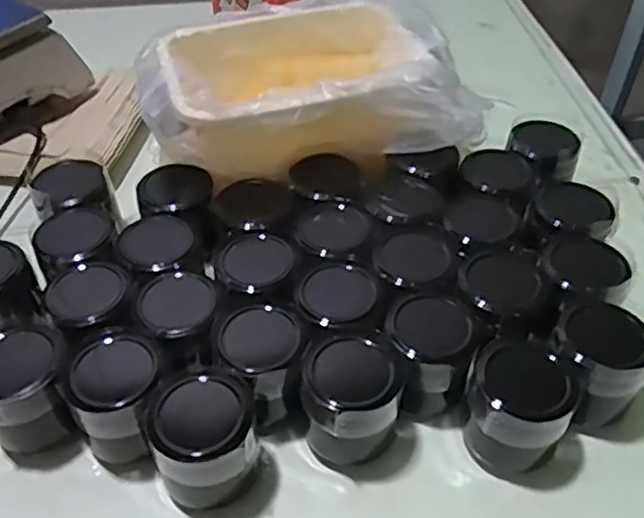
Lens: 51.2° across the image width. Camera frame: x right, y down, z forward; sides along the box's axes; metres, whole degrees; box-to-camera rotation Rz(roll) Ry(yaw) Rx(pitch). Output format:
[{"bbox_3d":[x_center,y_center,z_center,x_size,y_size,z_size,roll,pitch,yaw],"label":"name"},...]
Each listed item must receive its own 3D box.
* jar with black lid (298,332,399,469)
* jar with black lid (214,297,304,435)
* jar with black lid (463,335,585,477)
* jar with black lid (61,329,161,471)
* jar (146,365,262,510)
[{"bbox_3d":[0.017,0.098,0.458,0.057,0.083,0.061,0,44,0],"label":"jar with black lid"},{"bbox_3d":[-0.041,0.078,0.481,0.060,0.075,0.066,-27,50,-26],"label":"jar with black lid"},{"bbox_3d":[0.130,0.104,0.453,0.065,0.074,0.064,0,44,0],"label":"jar with black lid"},{"bbox_3d":[-0.136,0.099,0.459,0.059,0.080,0.059,0,44,0],"label":"jar with black lid"},{"bbox_3d":[-0.076,0.119,0.440,0.064,0.081,0.071,-17,46,-17],"label":"jar"}]

